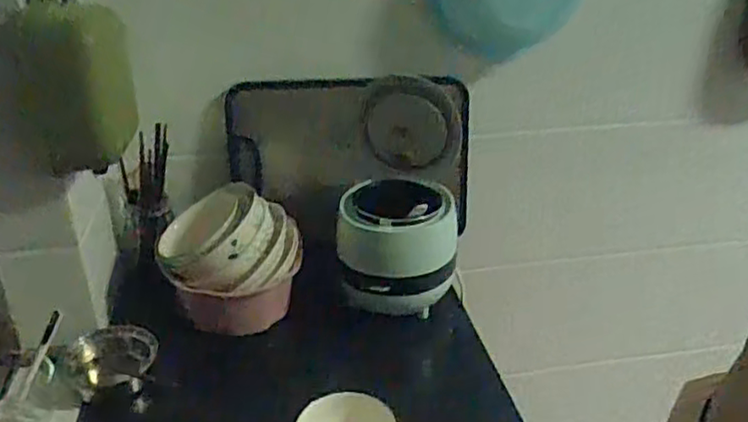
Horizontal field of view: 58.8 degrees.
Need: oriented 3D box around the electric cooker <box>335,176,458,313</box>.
[{"bbox_3d":[0.032,0.055,1.032,0.171,0.158,0.167,-2,26,-3],"label":"electric cooker"}]

